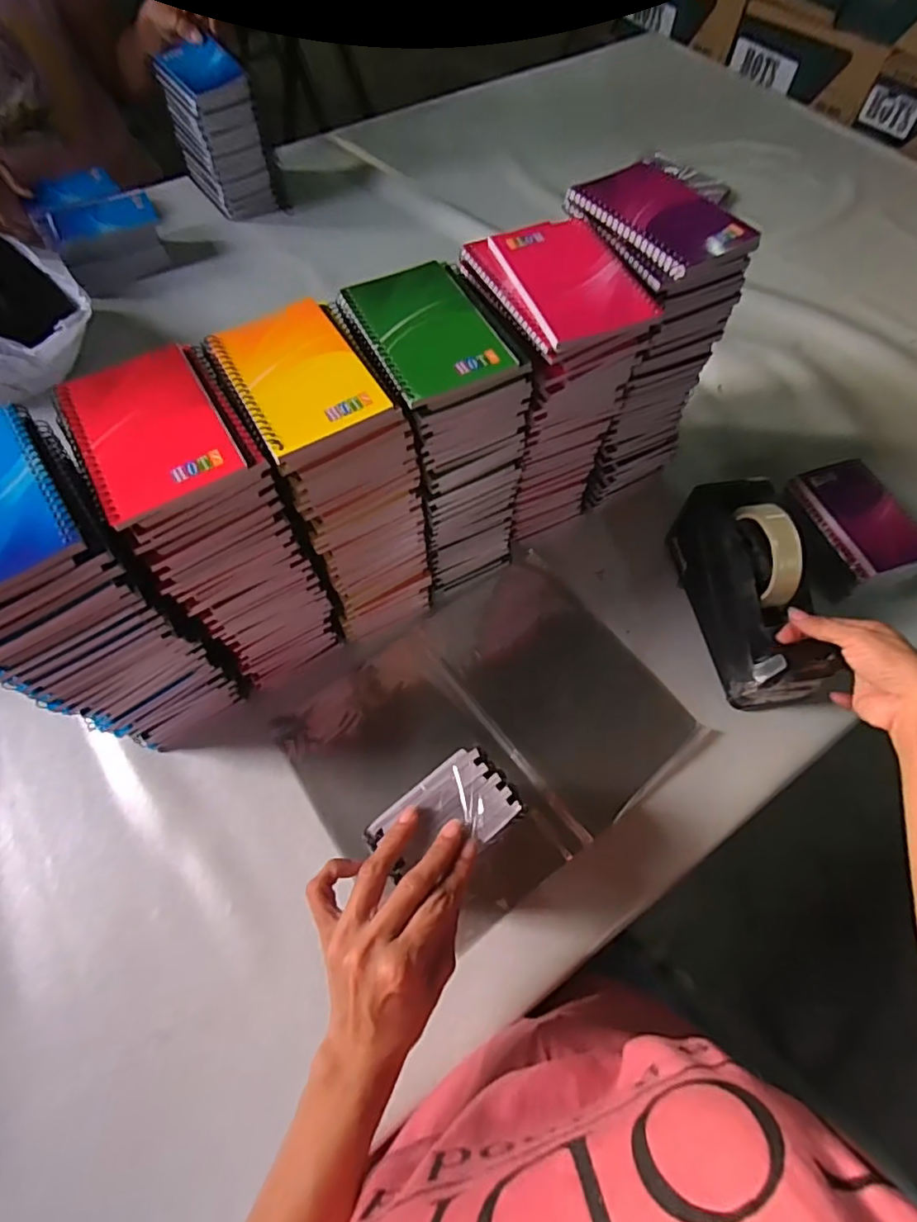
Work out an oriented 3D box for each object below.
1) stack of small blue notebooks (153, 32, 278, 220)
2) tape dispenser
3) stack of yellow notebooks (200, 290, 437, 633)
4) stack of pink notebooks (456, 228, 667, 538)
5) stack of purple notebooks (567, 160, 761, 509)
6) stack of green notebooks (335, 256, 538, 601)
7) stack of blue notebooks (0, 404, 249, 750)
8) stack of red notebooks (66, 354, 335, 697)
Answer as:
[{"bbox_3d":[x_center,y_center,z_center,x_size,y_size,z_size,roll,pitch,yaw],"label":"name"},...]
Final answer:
[{"bbox_3d":[-0.349,-0.694,0.807,0.101,0.174,0.091,-35,69,-17],"label":"stack of small blue notebooks"},{"bbox_3d":[0.272,-0.024,0.510,0.075,0.116,0.197,-6,64,-2],"label":"tape dispenser"},{"bbox_3d":[-0.097,-0.103,0.472,0.094,0.236,0.139,-26,67,-13],"label":"stack of yellow notebooks"},{"bbox_3d":[0.078,-0.193,0.518,0.104,0.249,0.131,-21,66,-11],"label":"stack of pink notebooks"},{"bbox_3d":[0.161,-0.244,0.536,0.103,0.259,0.136,-21,66,-11],"label":"stack of purple notebooks"},{"bbox_3d":[-0.015,-0.148,0.497,0.100,0.245,0.129,-25,67,-13],"label":"stack of green notebooks"},{"bbox_3d":[-0.272,0.000,0.427,0.105,0.262,0.135,-34,69,-16],"label":"stack of blue notebooks"},{"bbox_3d":[-0.186,-0.059,0.450,0.095,0.245,0.128,-28,67,-14],"label":"stack of red notebooks"}]

